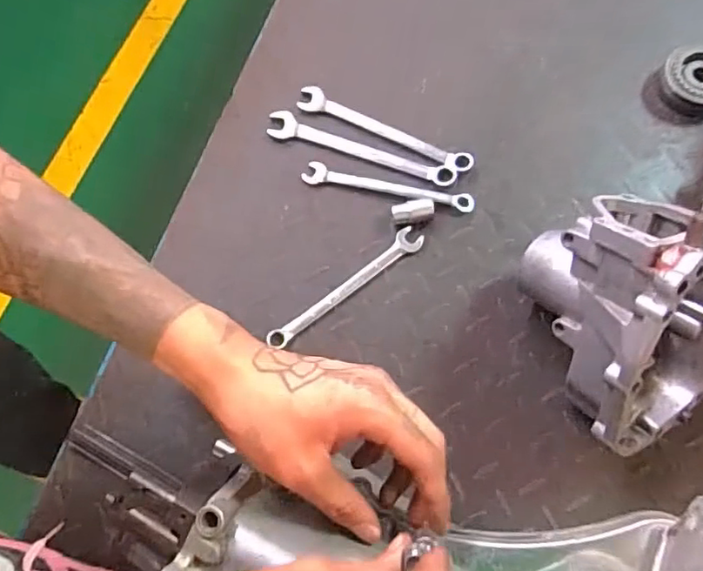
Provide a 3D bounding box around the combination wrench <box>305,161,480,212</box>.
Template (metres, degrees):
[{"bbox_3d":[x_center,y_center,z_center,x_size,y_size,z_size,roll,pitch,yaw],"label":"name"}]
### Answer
[{"bbox_3d":[0.036,-0.097,0.569,0.167,0.010,0.021,11,73,8],"label":"combination wrench"}]

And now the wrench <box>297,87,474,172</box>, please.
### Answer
[{"bbox_3d":[0.033,-0.159,0.593,0.190,0.006,0.026,24,75,11],"label":"wrench"}]

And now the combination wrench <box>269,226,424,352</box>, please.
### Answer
[{"bbox_3d":[-0.006,0.001,0.542,0.171,0.004,0.023,-36,73,-8],"label":"combination wrench"}]

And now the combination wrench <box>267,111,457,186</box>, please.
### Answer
[{"bbox_3d":[0.009,-0.137,0.584,0.195,0.004,0.028,18,74,10],"label":"combination wrench"}]

